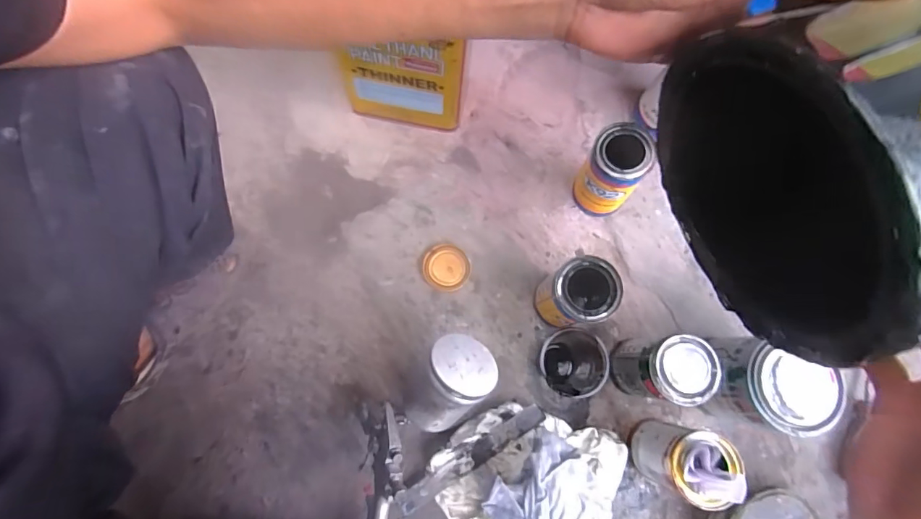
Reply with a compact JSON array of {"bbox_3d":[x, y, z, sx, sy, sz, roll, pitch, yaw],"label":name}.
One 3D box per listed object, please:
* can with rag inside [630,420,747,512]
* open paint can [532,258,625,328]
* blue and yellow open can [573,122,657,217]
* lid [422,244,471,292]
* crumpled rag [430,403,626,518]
[{"bbox_3d":[0.246,0.223,0.498,0.063,0.143,0.069,0,78,-1],"label":"can with rag inside"},{"bbox_3d":[0.138,0.045,0.545,0.069,0.131,0.070,0,78,-1],"label":"open paint can"},{"bbox_3d":[0.195,-0.112,0.581,0.072,0.143,0.065,33,79,6],"label":"blue and yellow open can"},{"bbox_3d":[-0.019,0.012,0.611,0.064,0.010,0.061,0,78,-1],"label":"lid"},{"bbox_3d":[0.092,0.291,0.506,0.244,0.105,0.201,15,78,2],"label":"crumpled rag"}]

